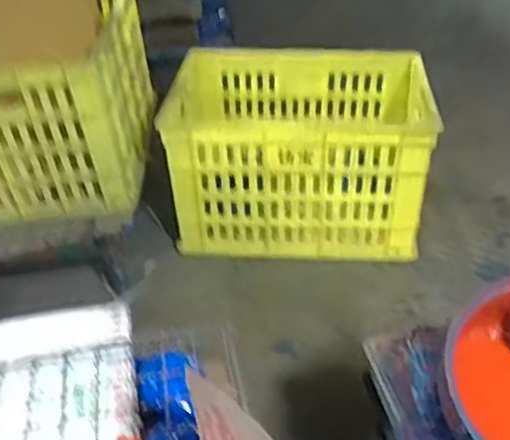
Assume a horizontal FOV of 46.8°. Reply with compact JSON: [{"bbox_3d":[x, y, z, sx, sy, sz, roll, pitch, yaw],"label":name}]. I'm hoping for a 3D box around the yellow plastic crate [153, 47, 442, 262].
[{"bbox_3d":[0.092,-0.143,1.280,0.514,0.307,0.357,3,38,6],"label":"yellow plastic crate"}]

